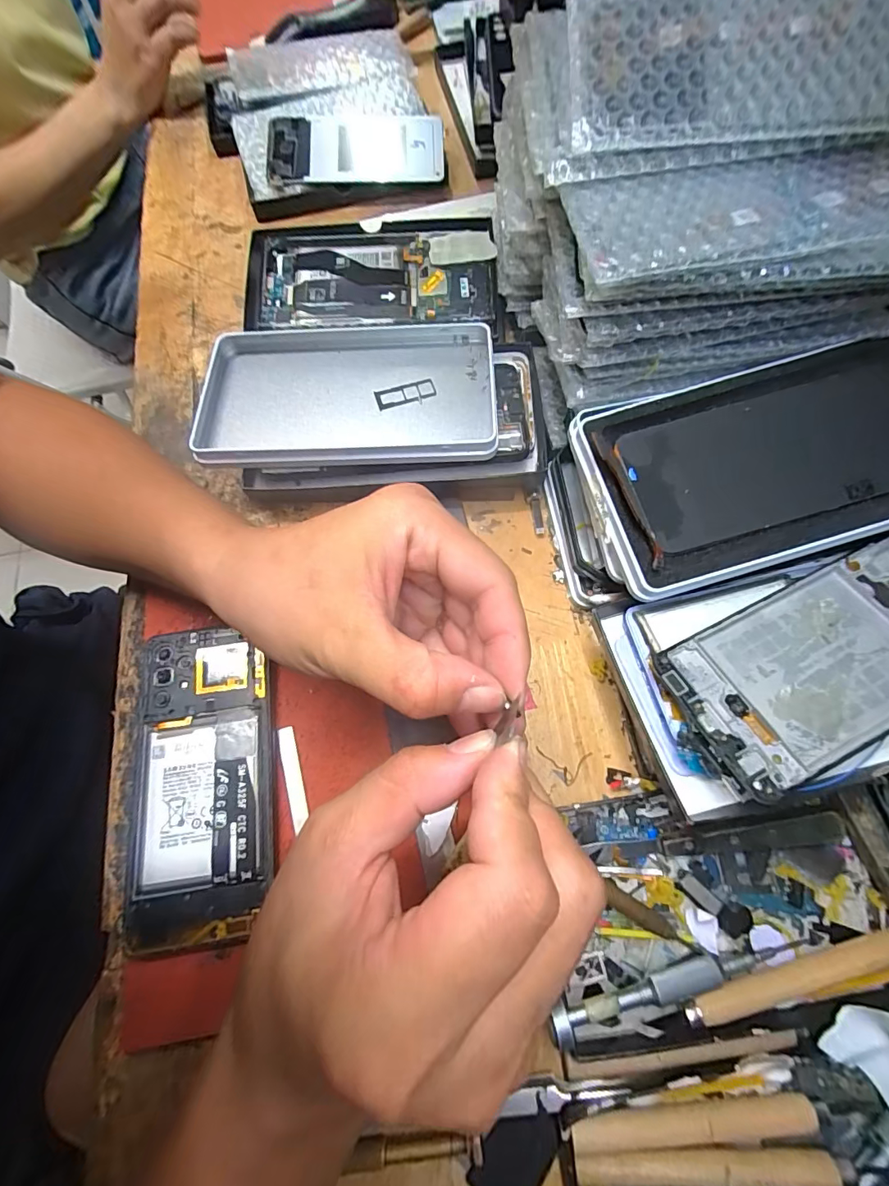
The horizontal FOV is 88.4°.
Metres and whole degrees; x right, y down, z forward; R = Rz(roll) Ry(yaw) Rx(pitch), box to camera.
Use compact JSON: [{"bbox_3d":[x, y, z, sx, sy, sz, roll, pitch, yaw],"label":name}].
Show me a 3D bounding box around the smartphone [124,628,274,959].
[{"bbox_3d":[-0.128,0.096,0.244,0.070,0.007,0.154,-10,71,-1],"label":"smartphone"}]

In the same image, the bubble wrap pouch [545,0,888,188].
[{"bbox_3d":[0.139,-0.235,0.202,0.165,0.017,0.077,-3,94,2],"label":"bubble wrap pouch"}]

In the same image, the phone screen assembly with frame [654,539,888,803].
[{"bbox_3d":[0.177,0.027,0.206,0.146,0.013,0.066,-25,72,-6],"label":"phone screen assembly with frame"}]

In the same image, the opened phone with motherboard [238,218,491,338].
[{"bbox_3d":[-0.053,-0.226,0.324,0.175,0.011,0.092,2,82,3],"label":"opened phone with motherboard"}]

